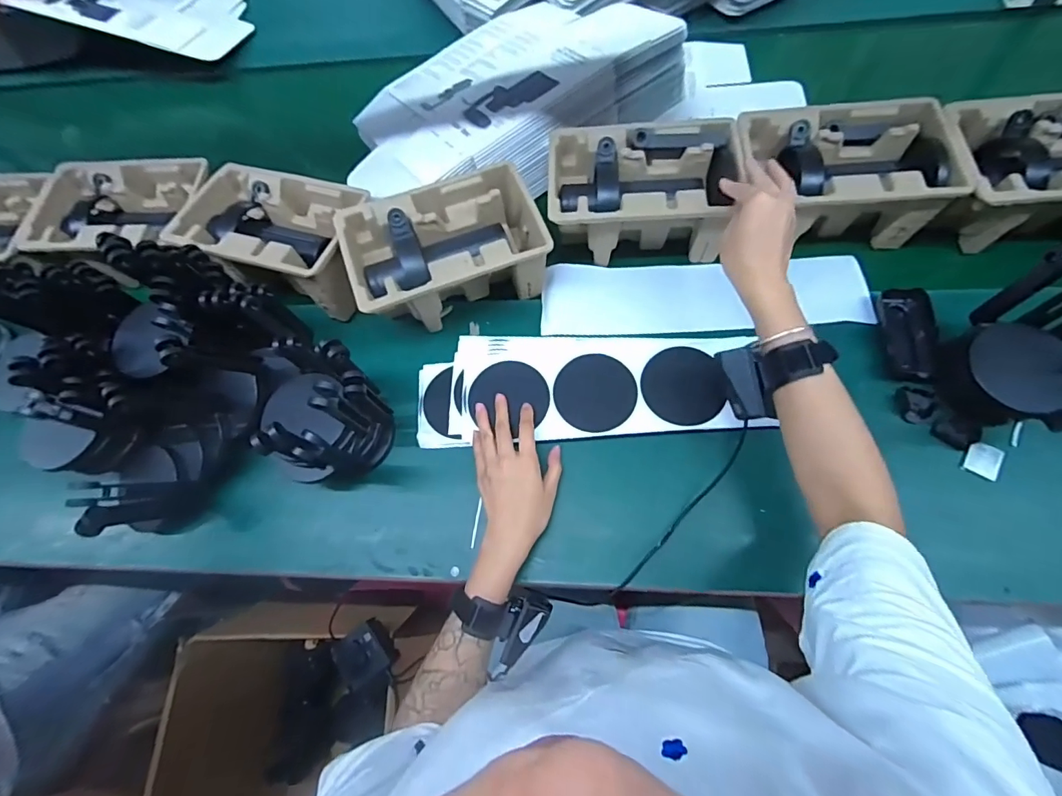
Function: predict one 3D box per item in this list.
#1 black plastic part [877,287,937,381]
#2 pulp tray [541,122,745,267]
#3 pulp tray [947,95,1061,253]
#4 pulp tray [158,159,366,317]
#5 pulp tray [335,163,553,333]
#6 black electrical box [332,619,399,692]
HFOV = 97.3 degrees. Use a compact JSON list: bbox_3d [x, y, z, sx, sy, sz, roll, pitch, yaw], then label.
[{"bbox_3d":[0.427,-0.074,0.528,0.051,0.022,0.118,5,67,5],"label":"black plastic part"},{"bbox_3d":[0.135,-0.256,0.592,0.216,0.100,0.144,1,67,4],"label":"pulp tray"},{"bbox_3d":[0.580,-0.257,0.541,0.233,0.099,0.153,-3,66,2],"label":"pulp tray"},{"bbox_3d":[-0.321,-0.210,0.604,0.228,0.092,0.147,17,69,10],"label":"pulp tray"},{"bbox_3d":[-0.101,-0.172,0.574,0.218,0.098,0.135,-19,67,-5],"label":"pulp tray"},{"bbox_3d":[-0.260,0.404,0.739,0.073,0.057,0.076,-37,70,-12],"label":"black electrical box"}]

